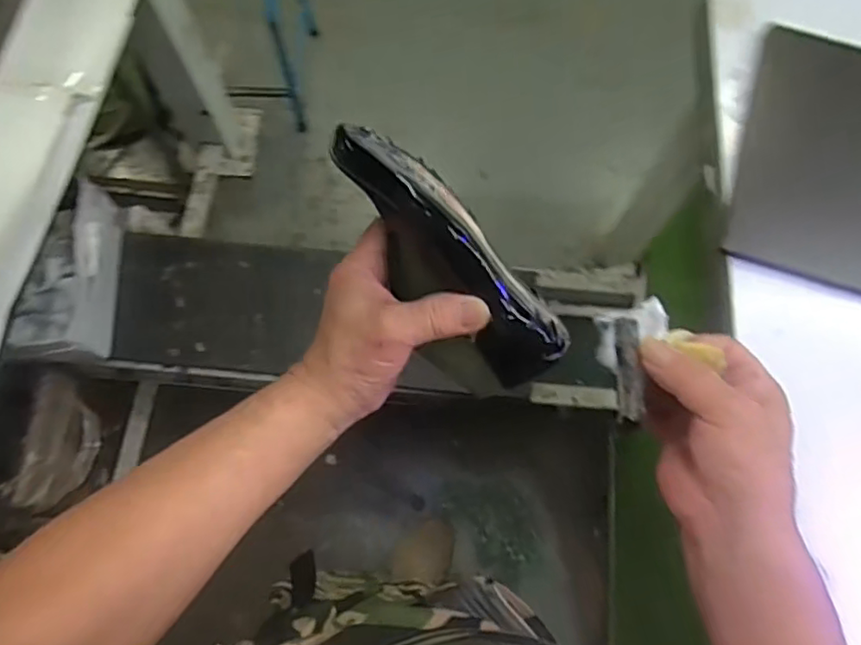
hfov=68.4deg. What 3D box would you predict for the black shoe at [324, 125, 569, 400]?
[{"bbox_3d":[0.013,-0.036,0.403,0.076,0.062,0.200,-40,112,-12],"label":"black shoe"}]

